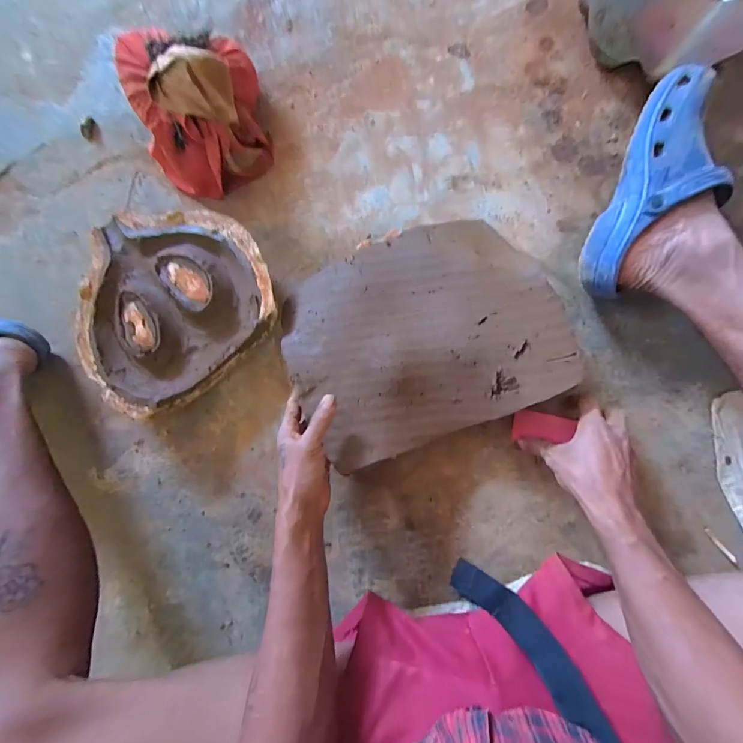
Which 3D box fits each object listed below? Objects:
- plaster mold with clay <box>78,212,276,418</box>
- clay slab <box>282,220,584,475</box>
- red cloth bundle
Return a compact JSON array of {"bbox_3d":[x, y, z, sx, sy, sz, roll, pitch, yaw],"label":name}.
[{"bbox_3d":[-0.276,-0.100,0.503,0.264,0.062,0.244,0,87,4],"label":"plaster mold with clay"},{"bbox_3d":[0.064,-0.045,0.447,0.325,0.030,0.250,-20,88,3],"label":"clay slab"},{"bbox_3d":[-0.241,-0.363,0.482,0.181,0.114,0.201,-27,87,2],"label":"red cloth bundle"}]

